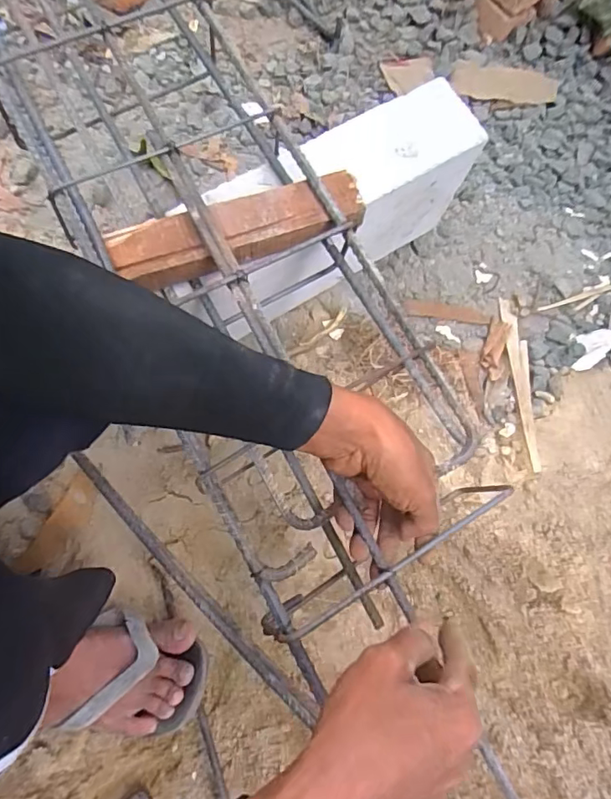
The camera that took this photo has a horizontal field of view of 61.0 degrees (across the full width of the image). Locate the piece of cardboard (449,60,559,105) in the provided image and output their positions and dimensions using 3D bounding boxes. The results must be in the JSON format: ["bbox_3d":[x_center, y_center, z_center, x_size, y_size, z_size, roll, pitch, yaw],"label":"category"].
[{"bbox_3d":[0.343,-0.543,0.894,0.183,0.008,0.072,8,73,-5],"label":"piece of cardboard"}]

